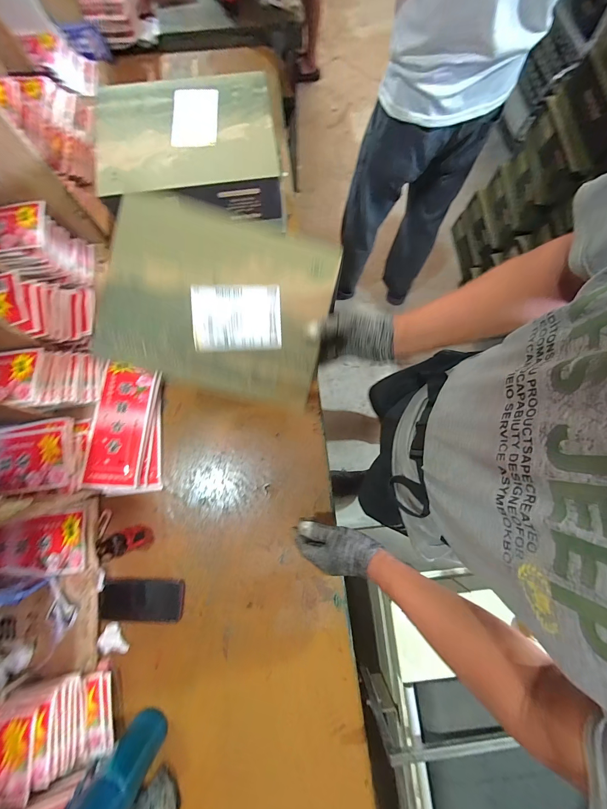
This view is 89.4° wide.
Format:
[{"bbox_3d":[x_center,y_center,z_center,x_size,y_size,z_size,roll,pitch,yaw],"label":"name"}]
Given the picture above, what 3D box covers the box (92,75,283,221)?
[{"bbox_3d":[-0.218,-0.498,0.604,0.322,0.086,0.274,-7,78,-2],"label":"box"}]

